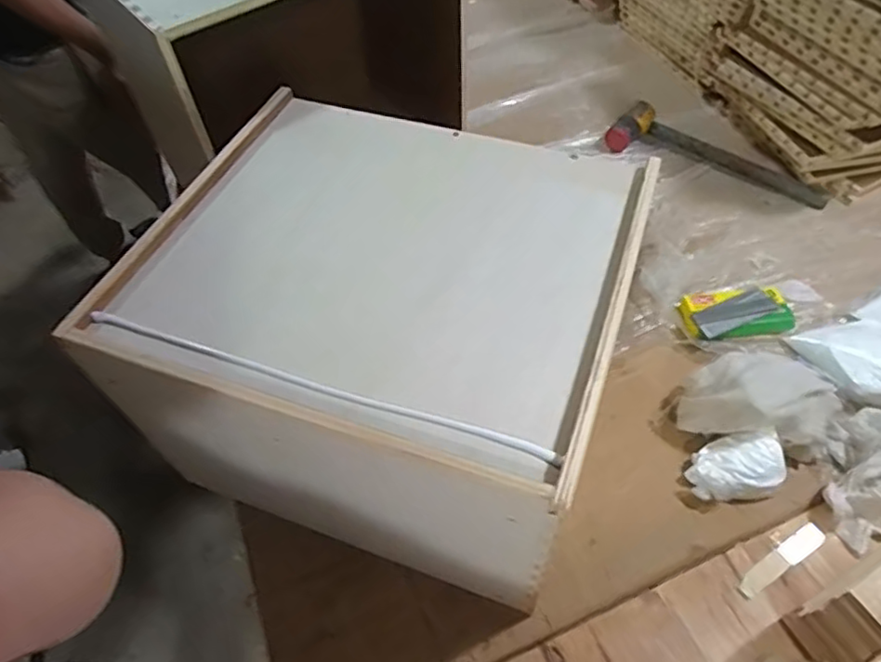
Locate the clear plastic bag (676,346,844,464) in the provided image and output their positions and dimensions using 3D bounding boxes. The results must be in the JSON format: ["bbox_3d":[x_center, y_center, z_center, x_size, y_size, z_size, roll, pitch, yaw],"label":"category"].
[{"bbox_3d":[0.346,0.072,0.653,0.153,0.070,0.092,11,55,10],"label":"clear plastic bag"}]

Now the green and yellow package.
[{"bbox_3d":[0.367,-0.023,0.750,0.123,0.033,0.067,-8,54,-4],"label":"green and yellow package"}]

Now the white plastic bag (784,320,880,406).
[{"bbox_3d":[0.481,0.027,0.692,0.100,0.055,0.127,-18,55,-11],"label":"white plastic bag"}]

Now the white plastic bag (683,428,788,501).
[{"bbox_3d":[0.309,0.141,0.631,0.097,0.027,0.063,-8,54,-4],"label":"white plastic bag"}]

